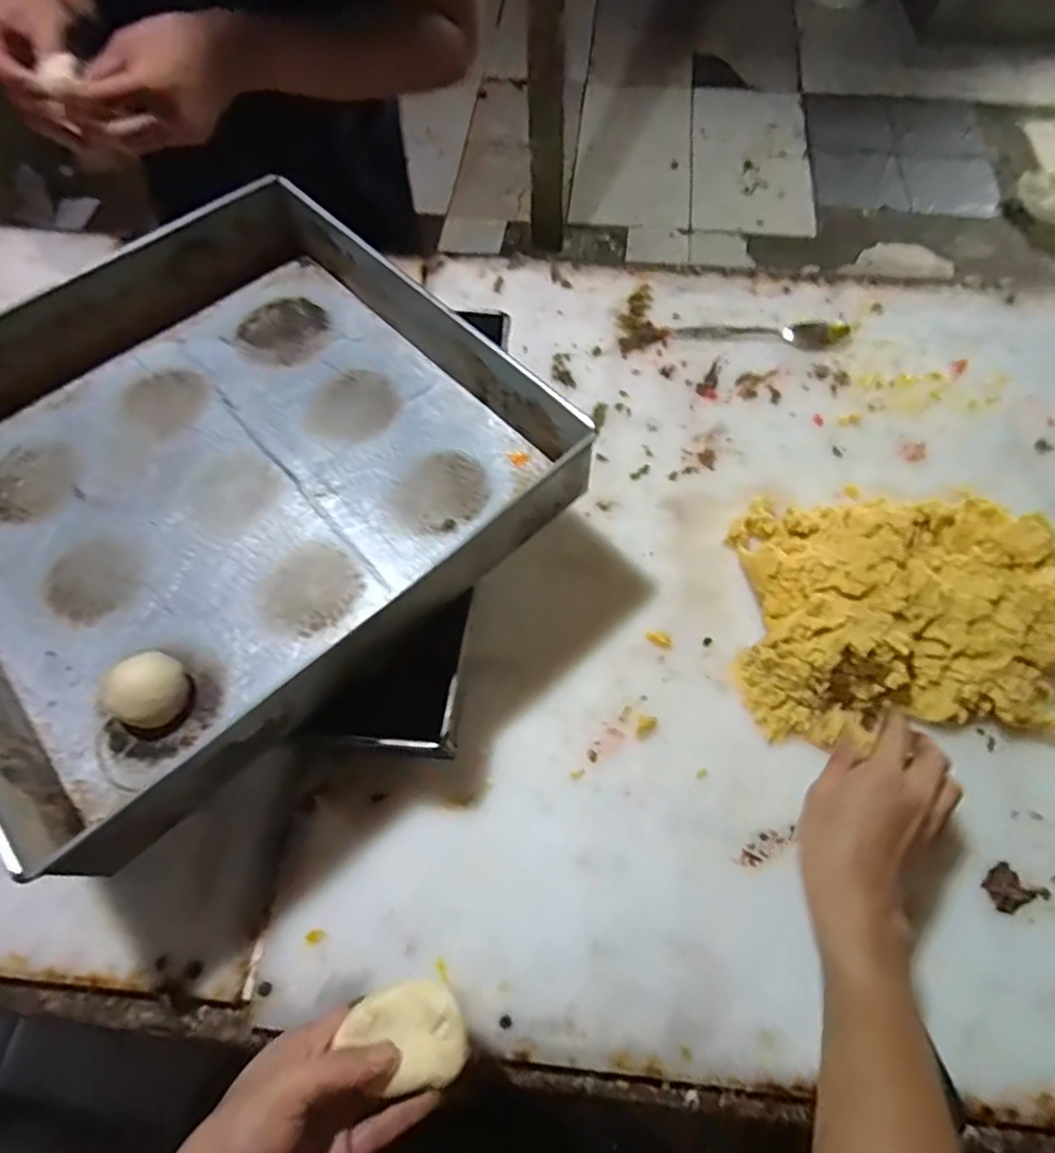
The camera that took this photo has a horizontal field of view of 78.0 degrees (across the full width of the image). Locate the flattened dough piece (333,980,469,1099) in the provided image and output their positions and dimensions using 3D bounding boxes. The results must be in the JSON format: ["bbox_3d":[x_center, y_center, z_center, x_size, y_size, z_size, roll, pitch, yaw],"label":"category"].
[{"bbox_3d":[-0.065,0.245,0.347,0.062,0.015,0.046,-8,63,-3],"label":"flattened dough piece"}]

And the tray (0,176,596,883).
[{"bbox_3d":[-0.229,-0.087,0.478,0.401,0.081,0.403,-40,69,-17],"label":"tray"}]

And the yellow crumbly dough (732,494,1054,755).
[{"bbox_3d":[0.280,0.020,0.491,0.232,0.070,0.210,5,63,4],"label":"yellow crumbly dough"}]

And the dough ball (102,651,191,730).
[{"bbox_3d":[-0.244,0.074,0.421,0.045,0.027,0.045,0,65,1],"label":"dough ball"}]

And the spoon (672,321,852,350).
[{"bbox_3d":[0.237,-0.250,0.659,0.170,0.013,0.031,4,63,3],"label":"spoon"}]

